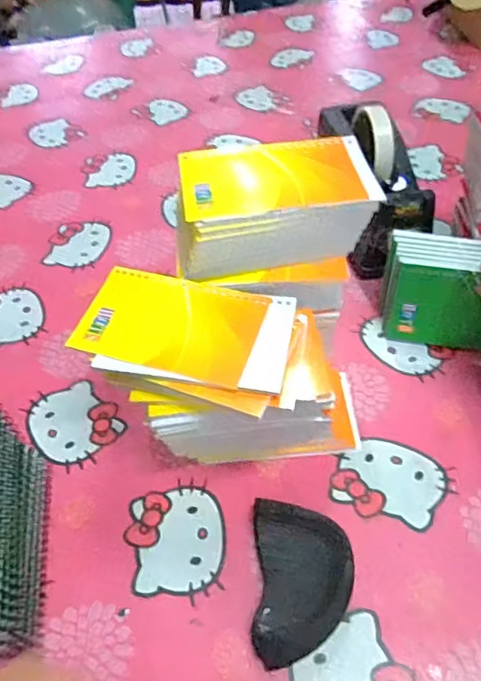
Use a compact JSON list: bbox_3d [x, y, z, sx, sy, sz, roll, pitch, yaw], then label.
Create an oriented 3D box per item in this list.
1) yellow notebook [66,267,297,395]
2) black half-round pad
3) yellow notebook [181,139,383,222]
[{"bbox_3d":[-0.040,-0.010,0.382,0.149,0.012,0.085,8,51,9],"label":"yellow notebook"},{"bbox_3d":[0.043,0.165,0.368,0.065,0.026,0.101,1,51,3],"label":"black half-round pad"},{"bbox_3d":[0.027,-0.123,0.395,0.140,0.008,0.079,-8,51,-5],"label":"yellow notebook"}]

